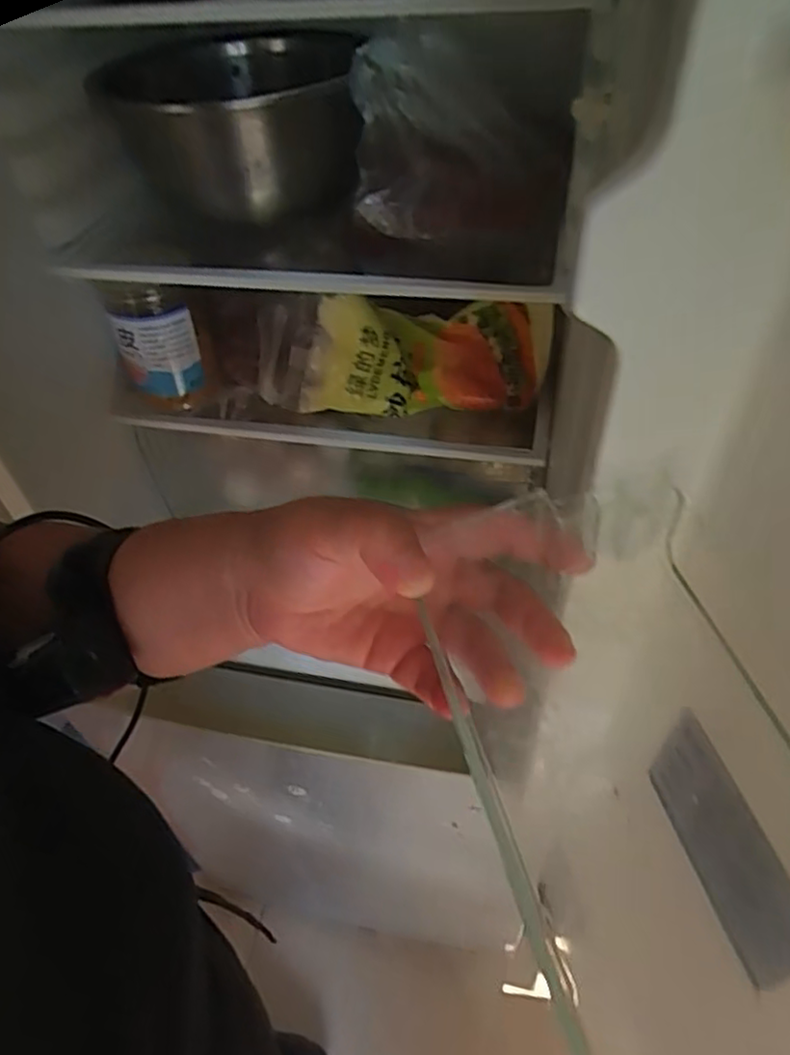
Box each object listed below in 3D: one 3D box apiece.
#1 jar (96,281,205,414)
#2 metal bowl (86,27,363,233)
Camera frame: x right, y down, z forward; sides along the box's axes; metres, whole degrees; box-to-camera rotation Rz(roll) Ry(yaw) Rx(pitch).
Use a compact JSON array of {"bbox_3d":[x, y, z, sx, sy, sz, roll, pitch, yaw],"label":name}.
[{"bbox_3d":[-0.212,-0.161,0.586,0.065,0.120,0.065,-2,48,2],"label":"jar"},{"bbox_3d":[-0.127,-0.327,0.545,0.197,0.105,0.211,-4,48,1],"label":"metal bowl"}]

